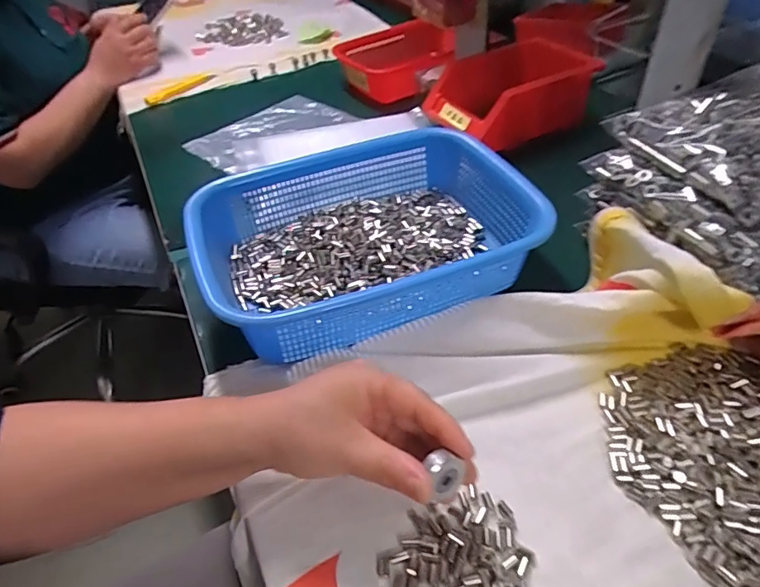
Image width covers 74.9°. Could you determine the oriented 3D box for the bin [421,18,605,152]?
[{"bbox_3d":[0.164,-0.253,0.627,0.186,0.073,0.129,-23,48,-16],"label":"bin"}]

